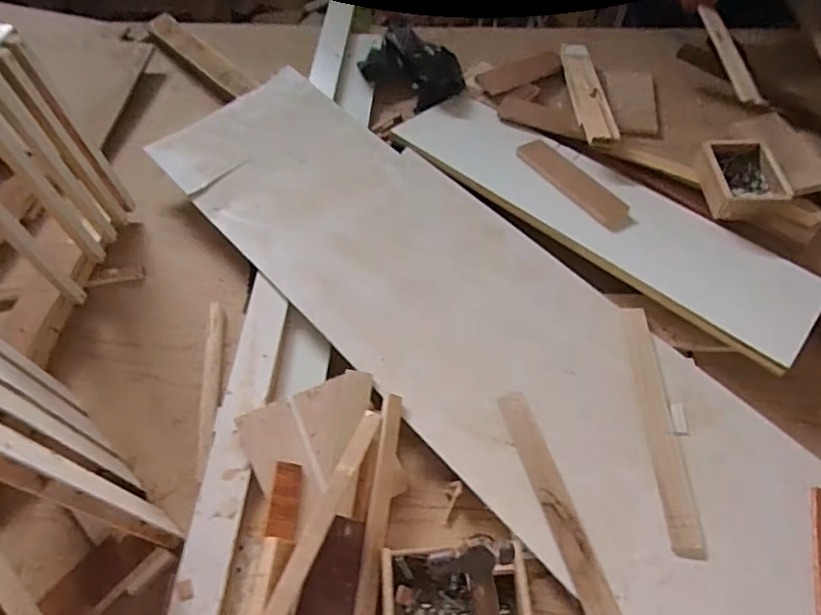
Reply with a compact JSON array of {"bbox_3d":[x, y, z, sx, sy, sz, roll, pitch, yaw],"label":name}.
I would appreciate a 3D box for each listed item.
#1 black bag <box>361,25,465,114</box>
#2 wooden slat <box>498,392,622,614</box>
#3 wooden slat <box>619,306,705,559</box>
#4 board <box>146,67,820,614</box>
[{"bbox_3d":[0.006,-0.440,0.982,0.194,0.055,0.142,31,67,18],"label":"black bag"},{"bbox_3d":[0.166,0.227,0.600,0.034,0.007,0.288,-16,62,-7],"label":"wooden slat"},{"bbox_3d":[0.295,0.134,0.654,0.035,0.007,0.295,-1,61,1],"label":"wooden slat"},{"bbox_3d":[0.054,-0.005,0.734,0.301,0.020,1.040,-40,67,-18],"label":"board"}]

